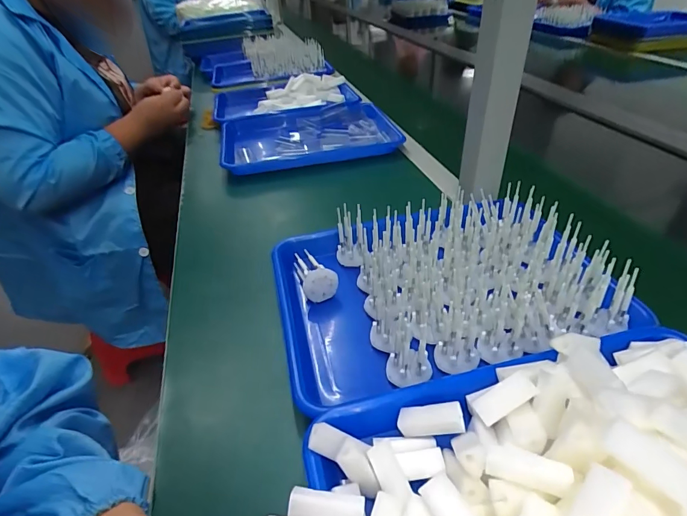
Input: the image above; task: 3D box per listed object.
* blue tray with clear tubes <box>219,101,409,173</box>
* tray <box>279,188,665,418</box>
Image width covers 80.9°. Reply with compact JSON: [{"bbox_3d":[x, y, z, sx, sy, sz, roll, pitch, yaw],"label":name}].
[{"bbox_3d":[-0.070,-0.240,0.793,0.332,0.036,0.254,-11,39,-9],"label":"blue tray with clear tubes"},{"bbox_3d":[0.095,0.025,0.412,0.323,0.071,0.237,-8,38,-6],"label":"tray"}]

